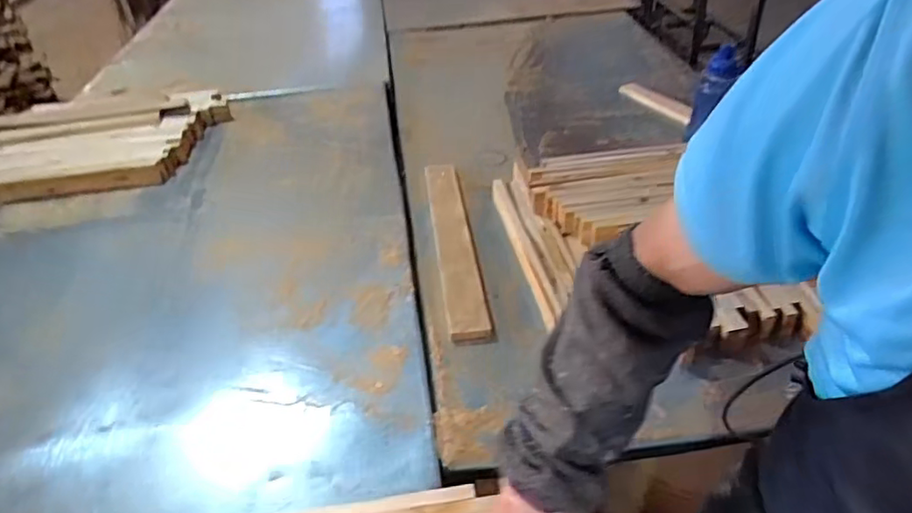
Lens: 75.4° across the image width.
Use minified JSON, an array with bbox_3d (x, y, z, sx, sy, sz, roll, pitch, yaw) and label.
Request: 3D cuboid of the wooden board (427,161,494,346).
[{"bbox_3d":[-0.008,-0.046,1.168,0.071,0.015,0.560,-6,38,-4],"label":"wooden board"}]

